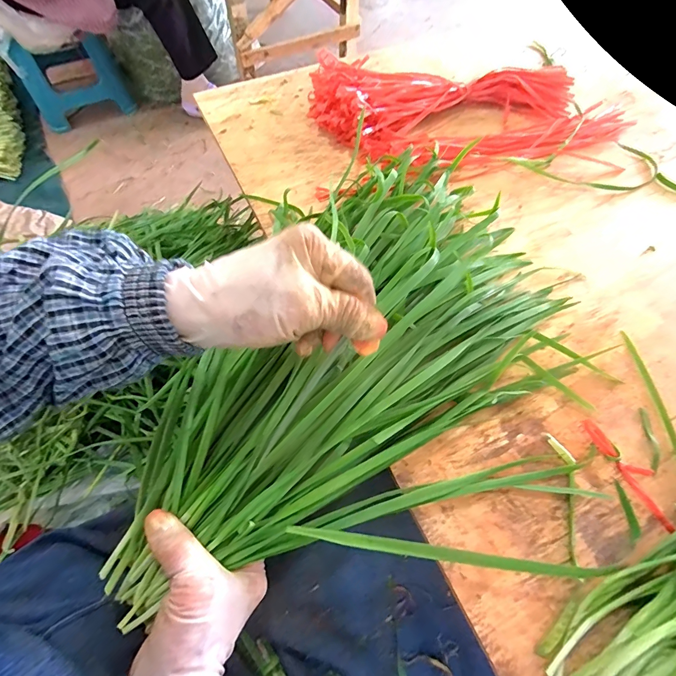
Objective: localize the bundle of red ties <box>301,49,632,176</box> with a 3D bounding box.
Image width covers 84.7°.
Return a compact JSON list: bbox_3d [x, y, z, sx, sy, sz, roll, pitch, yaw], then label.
[{"bbox_3d":[0.171,-0.282,0.462,0.409,0.054,0.165,0,62,-2],"label":"bundle of red ties"}]

